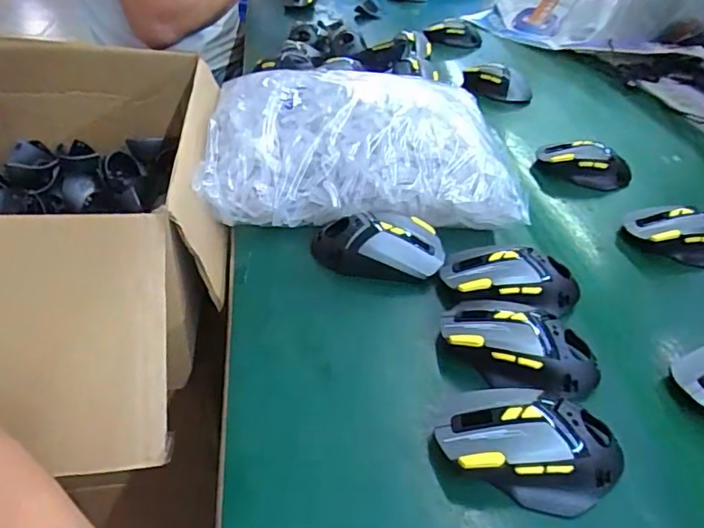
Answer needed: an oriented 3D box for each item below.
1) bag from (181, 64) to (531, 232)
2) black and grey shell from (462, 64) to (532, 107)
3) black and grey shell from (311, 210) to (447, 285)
[{"bbox_3d":[0.004,-0.123,0.570,0.302,0.098,0.219,1,40,-7],"label":"bag"},{"bbox_3d":[0.228,-0.284,0.839,0.108,0.040,0.060,20,42,16],"label":"black and grey shell"},{"bbox_3d":[0.025,-0.018,0.490,0.115,0.042,0.062,12,40,6],"label":"black and grey shell"}]

